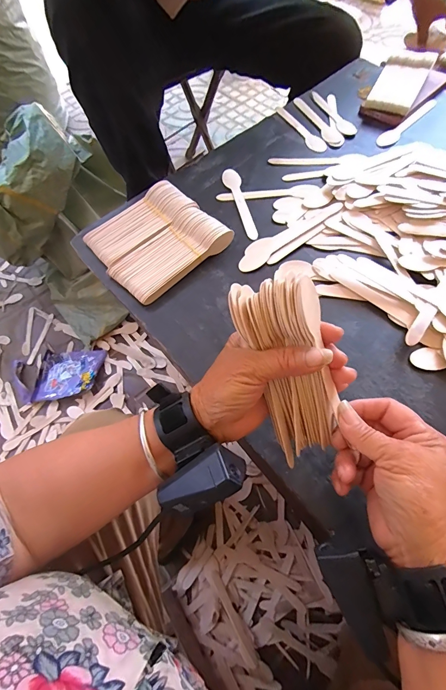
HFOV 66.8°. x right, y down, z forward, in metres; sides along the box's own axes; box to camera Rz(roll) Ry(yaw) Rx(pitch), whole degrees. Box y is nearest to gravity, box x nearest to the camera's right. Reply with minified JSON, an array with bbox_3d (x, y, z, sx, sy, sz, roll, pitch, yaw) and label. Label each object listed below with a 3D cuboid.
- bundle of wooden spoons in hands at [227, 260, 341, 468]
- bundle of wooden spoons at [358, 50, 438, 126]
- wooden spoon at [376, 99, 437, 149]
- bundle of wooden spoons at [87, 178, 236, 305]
[{"bbox_3d":[0.055,0.019,0.283,0.057,0.166,0.044,-23,24,-9],"label":"bundle of wooden spoons in hands"},{"bbox_3d":[0.319,-0.472,0.618,0.080,0.043,0.174,26,66,17],"label":"bundle of wooden spoons"},{"bbox_3d":[0.322,-0.386,0.585,0.179,0.004,0.028,-42,66,-18],"label":"wooden spoon"},{"bbox_3d":[-0.101,-0.157,0.486,0.157,0.027,0.165,-40,65,-17],"label":"bundle of wooden spoons"}]

